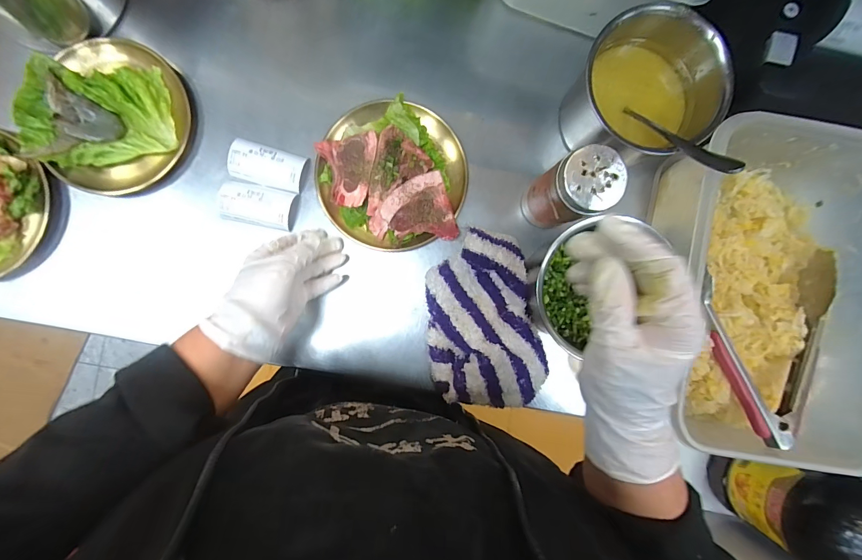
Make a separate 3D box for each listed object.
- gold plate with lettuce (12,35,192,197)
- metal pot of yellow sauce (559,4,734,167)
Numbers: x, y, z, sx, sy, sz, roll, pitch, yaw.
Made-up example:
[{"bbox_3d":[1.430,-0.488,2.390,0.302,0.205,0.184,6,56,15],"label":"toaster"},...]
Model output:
[{"bbox_3d":[-0.350,-0.173,0.403,0.162,0.037,0.153,0,89,-2],"label":"gold plate with lettuce"},{"bbox_3d":[0.213,-0.182,0.383,0.124,0.112,0.106,10,88,-2],"label":"metal pot of yellow sauce"}]

